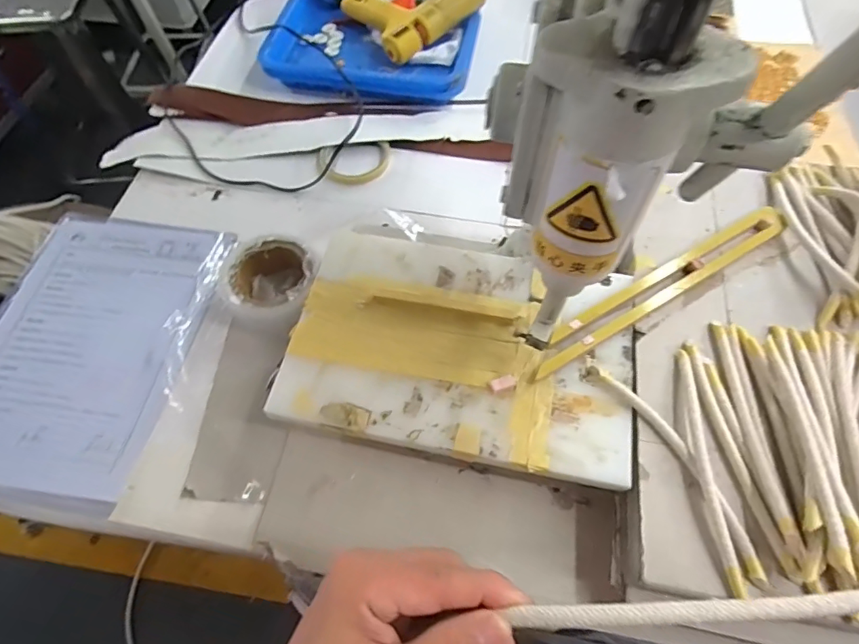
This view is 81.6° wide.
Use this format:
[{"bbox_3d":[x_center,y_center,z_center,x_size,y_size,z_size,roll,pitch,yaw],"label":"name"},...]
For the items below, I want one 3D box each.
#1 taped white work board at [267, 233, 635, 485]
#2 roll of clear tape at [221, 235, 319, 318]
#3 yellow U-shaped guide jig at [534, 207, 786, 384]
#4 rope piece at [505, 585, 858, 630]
[{"bbox_3d":[0.031,0.017,0.444,0.299,0.017,0.201,12,62,5],"label":"taped white work board"},{"bbox_3d":[-0.161,-0.043,0.522,0.090,0.053,0.089,1,62,-1],"label":"roll of clear tape"},{"bbox_3d":[0.218,-0.036,0.465,0.306,0.014,0.034,-29,65,-14],"label":"yellow U-shaped guide jig"},{"bbox_3d":[0.140,0.128,0.224,0.202,0.012,0.011,-4,62,1],"label":"rope piece"}]

